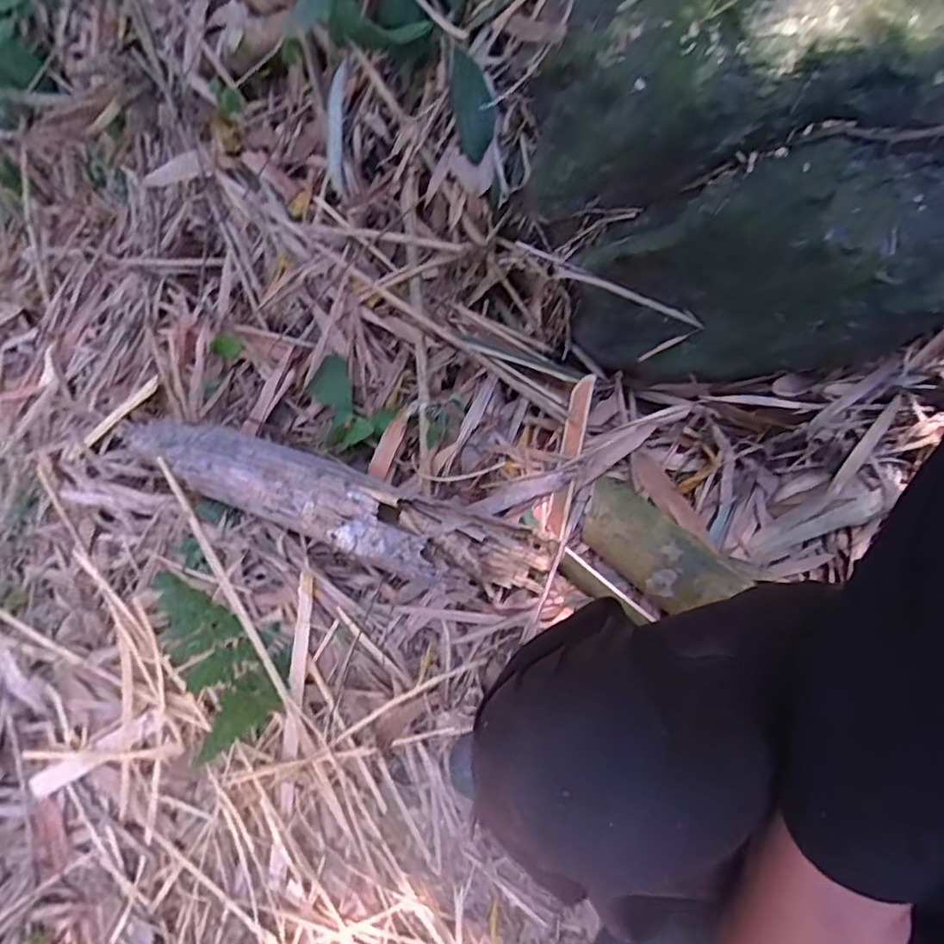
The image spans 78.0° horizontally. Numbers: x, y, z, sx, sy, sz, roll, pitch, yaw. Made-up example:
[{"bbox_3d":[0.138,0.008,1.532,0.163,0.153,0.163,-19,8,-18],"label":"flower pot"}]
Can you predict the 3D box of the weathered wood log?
[{"bbox_3d":[-0.202,0.029,0.748,0.606,0.087,0.118,19,72,8],"label":"weathered wood log"}]

